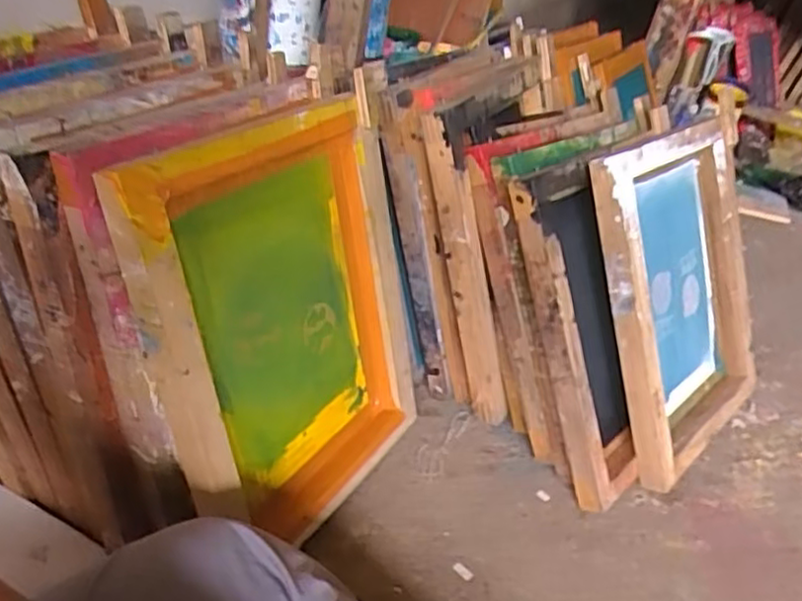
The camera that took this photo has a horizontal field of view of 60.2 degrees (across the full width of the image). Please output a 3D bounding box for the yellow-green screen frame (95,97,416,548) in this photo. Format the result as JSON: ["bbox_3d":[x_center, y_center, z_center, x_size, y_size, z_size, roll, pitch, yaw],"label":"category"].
[{"bbox_3d":[-0.114,0.030,0.813,0.058,0.478,0.404,11,29,32],"label":"yellow-green screen frame"}]

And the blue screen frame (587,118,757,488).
[{"bbox_3d":[0.428,-0.012,1.053,0.051,0.471,0.375,3,21,46],"label":"blue screen frame"}]

